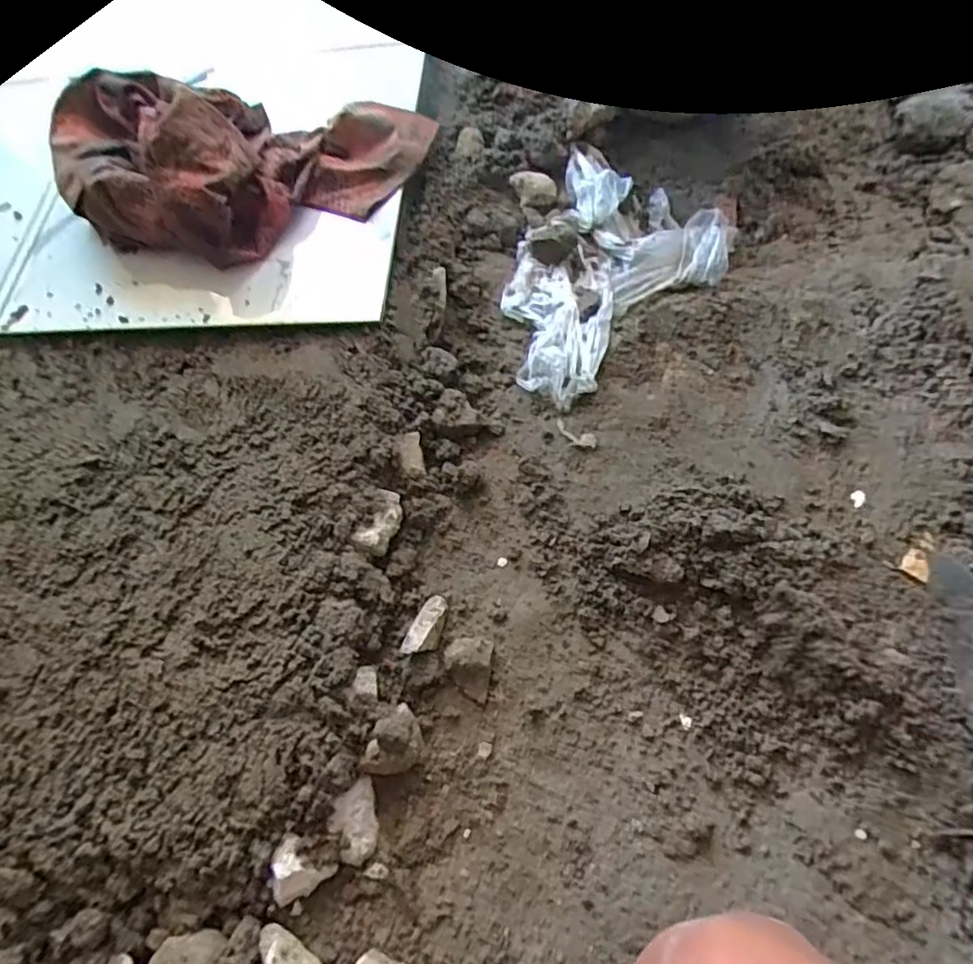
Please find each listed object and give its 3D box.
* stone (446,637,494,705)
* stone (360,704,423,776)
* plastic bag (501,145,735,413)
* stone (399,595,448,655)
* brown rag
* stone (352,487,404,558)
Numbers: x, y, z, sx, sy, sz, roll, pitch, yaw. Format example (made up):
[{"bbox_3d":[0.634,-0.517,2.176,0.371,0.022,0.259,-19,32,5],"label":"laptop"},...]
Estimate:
[{"bbox_3d":[-0.018,0.178,0.597,0.044,0.025,0.056,5,67,11],"label":"stone"},{"bbox_3d":[-0.082,0.237,0.558,0.042,0.046,0.063,24,72,18],"label":"stone"},{"bbox_3d":[0.138,-0.246,0.757,0.234,0.042,0.328,28,73,19],"label":"plastic bag"},{"bbox_3d":[-0.058,0.143,0.611,0.028,0.023,0.071,23,42,12],"label":"stone"},{"bbox_3d":[-0.297,-0.406,0.762,0.393,0.140,0.256,7,67,12],"label":"brown rag"},{"bbox_3d":[-0.108,0.041,0.644,0.030,0.024,0.067,22,69,12],"label":"stone"}]

